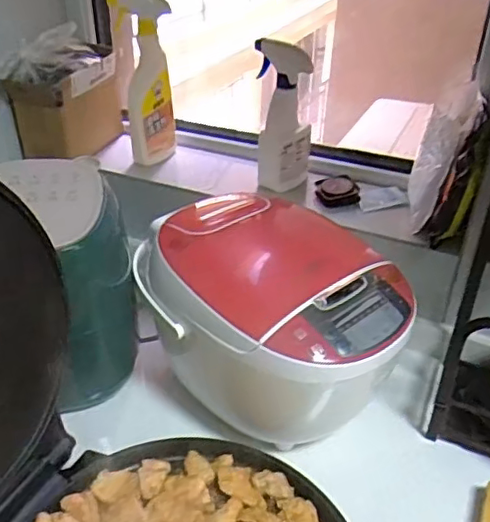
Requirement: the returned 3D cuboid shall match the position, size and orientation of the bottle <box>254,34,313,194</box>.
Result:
[{"bbox_3d":[0.061,-0.219,0.915,0.091,0.210,0.066,2,34,0],"label":"bottle"}]

